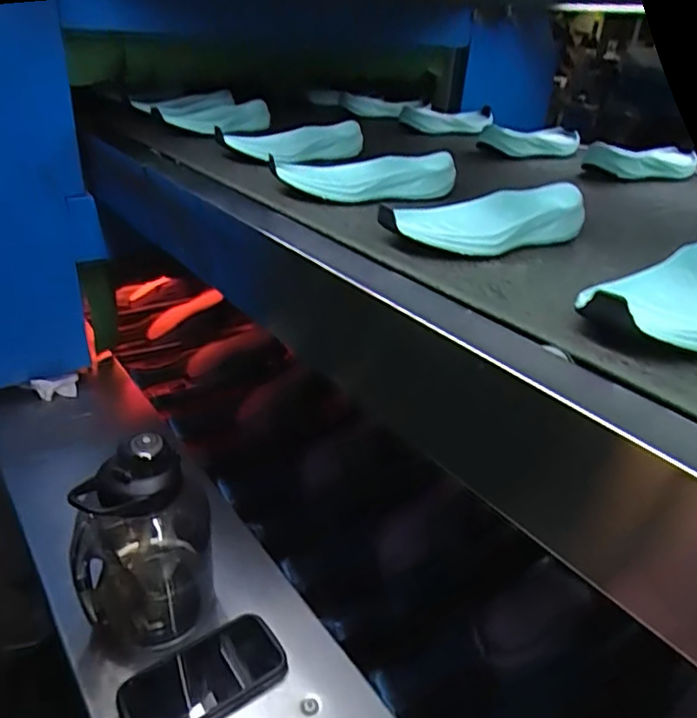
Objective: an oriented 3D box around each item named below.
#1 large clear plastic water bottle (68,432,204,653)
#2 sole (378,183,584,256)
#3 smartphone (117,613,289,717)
[{"bbox_3d":[-0.217,0.184,0.620,0.123,0.225,0.119,-5,29,-16],"label":"large clear plastic water bottle"},{"bbox_3d":[0.122,-0.125,0.539,0.201,0.047,0.076,-13,32,-29],"label":"sole"},{"bbox_3d":[-0.144,0.320,0.599,0.156,0.022,0.085,-16,34,-33],"label":"smartphone"}]

